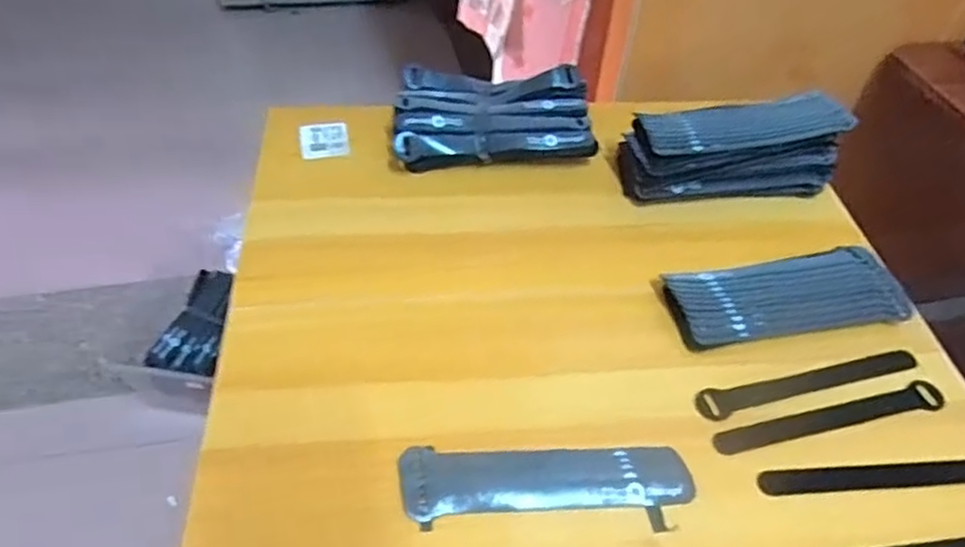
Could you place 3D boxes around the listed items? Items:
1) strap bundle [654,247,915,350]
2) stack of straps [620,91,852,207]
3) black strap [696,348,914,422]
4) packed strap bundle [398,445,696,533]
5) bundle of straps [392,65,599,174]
[{"bbox_3d":[0.260,0.019,0.591,0.198,0.024,0.073,-7,49,-10],"label":"strap bundle"},{"bbox_3d":[0.245,-0.128,0.678,0.200,0.088,0.075,-3,48,-7],"label":"stack of straps"},{"bbox_3d":[0.260,0.085,0.544,0.191,0.005,0.026,-11,49,-14],"label":"black strap"},{"bbox_3d":[0.045,0.146,0.475,0.200,0.009,0.056,2,48,-2],"label":"packed strap bundle"},{"bbox_3d":[0.012,-0.167,0.718,0.204,0.059,0.135,2,48,-2],"label":"bundle of straps"}]

